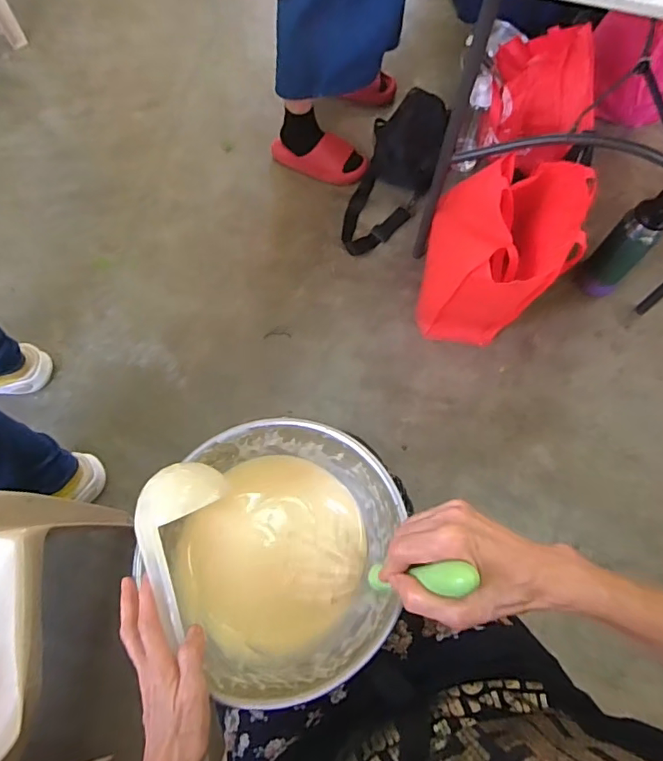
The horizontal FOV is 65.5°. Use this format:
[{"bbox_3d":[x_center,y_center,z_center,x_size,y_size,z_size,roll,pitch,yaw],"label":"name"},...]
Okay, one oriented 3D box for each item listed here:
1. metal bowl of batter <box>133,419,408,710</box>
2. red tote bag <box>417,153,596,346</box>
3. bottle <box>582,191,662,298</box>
[{"bbox_3d":[-0.053,0.168,0.508,0.230,0.098,0.242,1,66,-2],"label":"metal bowl of batter"},{"bbox_3d":[0.339,-0.235,1.106,0.249,0.403,0.268,10,66,2],"label":"red tote bag"},{"bbox_3d":[0.689,-0.311,1.212,0.092,0.298,0.096,43,71,15],"label":"bottle"}]

